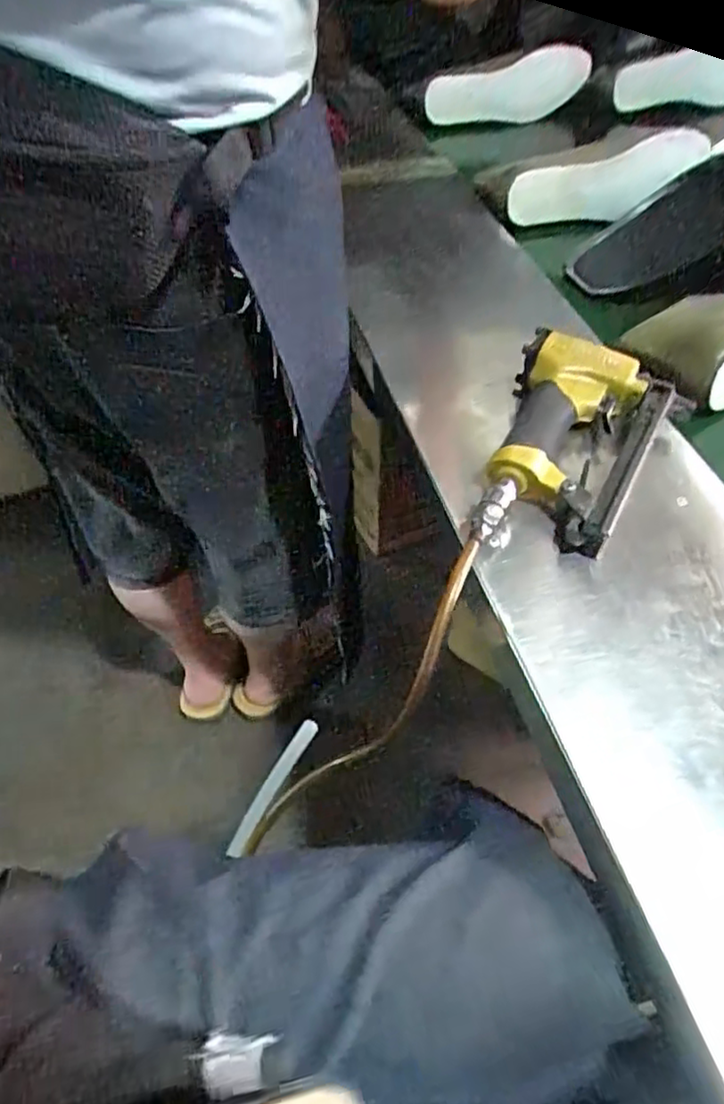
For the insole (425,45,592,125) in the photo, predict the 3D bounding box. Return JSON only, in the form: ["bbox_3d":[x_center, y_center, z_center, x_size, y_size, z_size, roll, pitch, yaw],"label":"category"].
[{"bbox_3d":[0.235,-0.753,1.110,0.312,0.121,0.020,-21,72,-24],"label":"insole"}]

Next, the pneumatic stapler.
[{"bbox_3d":[0.174,-0.082,0.538,0.130,0.054,0.221,15,53,13],"label":"pneumatic stapler"}]

